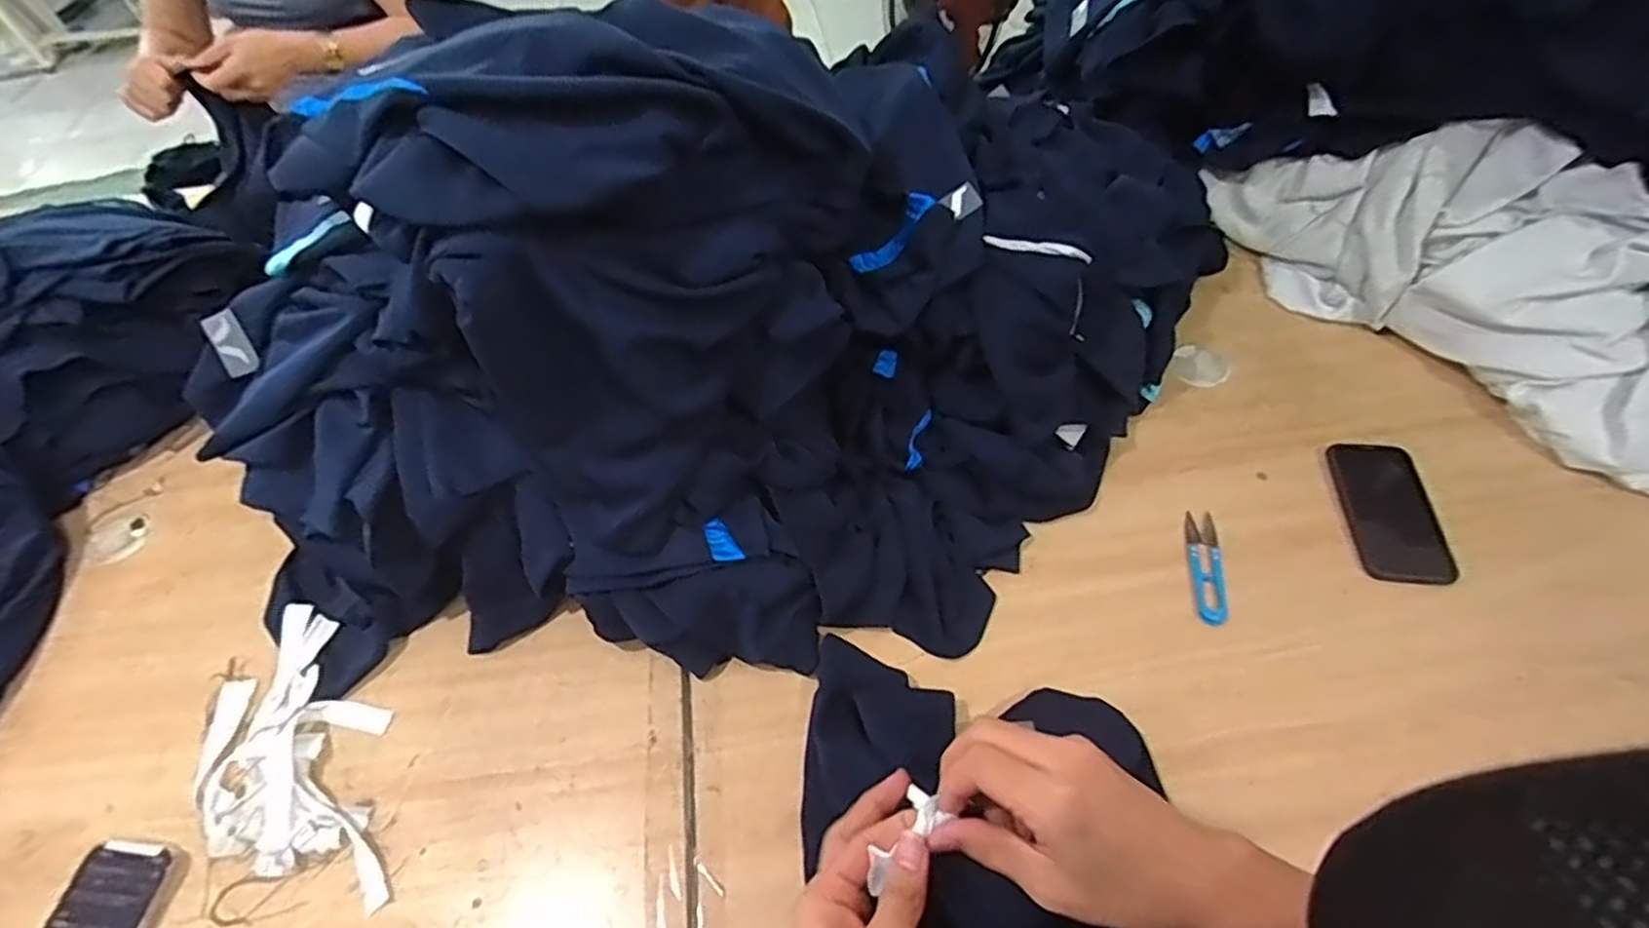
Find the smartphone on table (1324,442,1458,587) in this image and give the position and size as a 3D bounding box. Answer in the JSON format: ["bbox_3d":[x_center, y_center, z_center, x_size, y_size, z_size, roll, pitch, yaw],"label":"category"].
[{"bbox_3d":[0.541,0.044,0.691,0.081,0.014,0.148,3,53,7],"label":"smartphone on table"}]

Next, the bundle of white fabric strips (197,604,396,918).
[{"bbox_3d":[-0.447,0.254,0.611,0.139,0.024,0.283,-39,60,-23],"label":"bundle of white fabric strips"}]

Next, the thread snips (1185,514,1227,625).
[{"bbox_3d":[0.356,0.095,0.670,0.031,0.004,0.118,6,54,9],"label":"thread snips"}]

